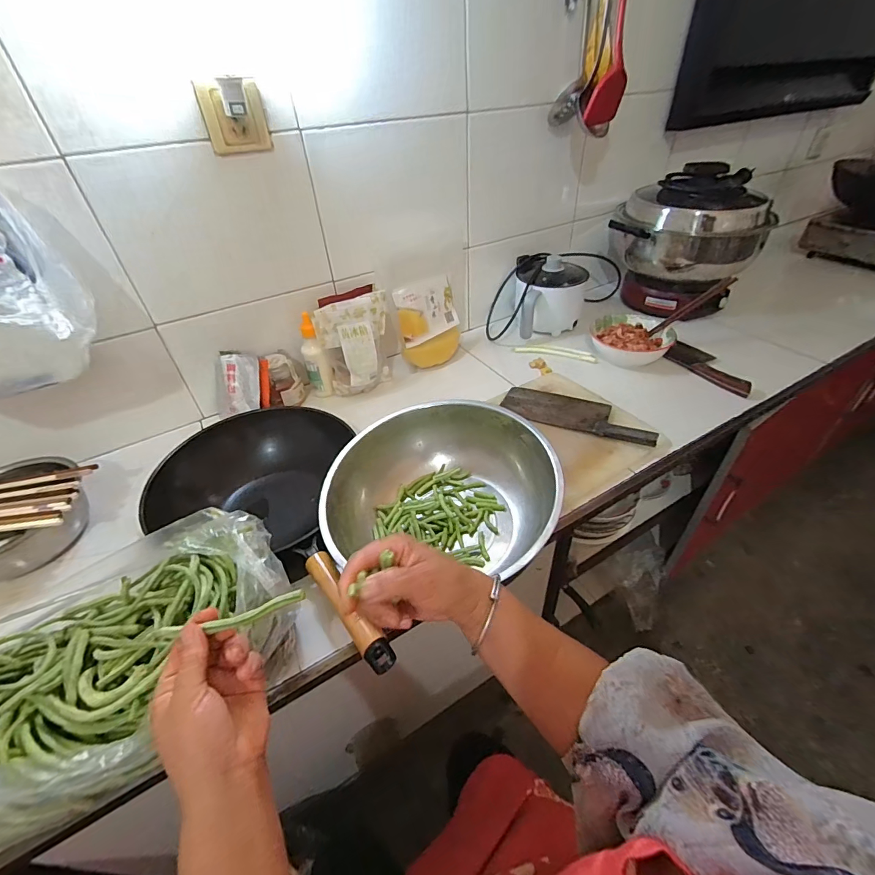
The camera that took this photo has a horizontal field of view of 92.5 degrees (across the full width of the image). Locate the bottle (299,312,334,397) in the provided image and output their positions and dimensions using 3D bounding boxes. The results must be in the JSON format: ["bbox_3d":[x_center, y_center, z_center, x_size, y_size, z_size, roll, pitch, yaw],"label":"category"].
[{"bbox_3d":[-0.249,-0.161,0.852,0.045,0.168,0.037,-18,44,-15],"label":"bottle"}]

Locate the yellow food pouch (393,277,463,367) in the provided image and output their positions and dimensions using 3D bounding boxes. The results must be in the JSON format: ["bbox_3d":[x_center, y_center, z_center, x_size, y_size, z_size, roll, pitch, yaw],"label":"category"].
[{"bbox_3d":[-0.014,-0.248,0.935,0.158,0.176,0.058,-29,47,-25],"label":"yellow food pouch"}]

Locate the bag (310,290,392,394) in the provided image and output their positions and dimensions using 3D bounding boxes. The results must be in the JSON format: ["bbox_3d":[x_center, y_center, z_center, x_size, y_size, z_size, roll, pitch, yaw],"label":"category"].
[{"bbox_3d":[-0.163,-0.185,0.855,0.136,0.186,0.066,-11,42,-7],"label":"bag"}]

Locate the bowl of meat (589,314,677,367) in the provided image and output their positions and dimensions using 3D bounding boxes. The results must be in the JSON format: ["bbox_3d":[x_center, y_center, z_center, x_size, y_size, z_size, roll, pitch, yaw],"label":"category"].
[{"bbox_3d":[0.434,-0.211,0.952,0.155,0.071,0.156,-2,42,2],"label":"bowl of meat"}]

